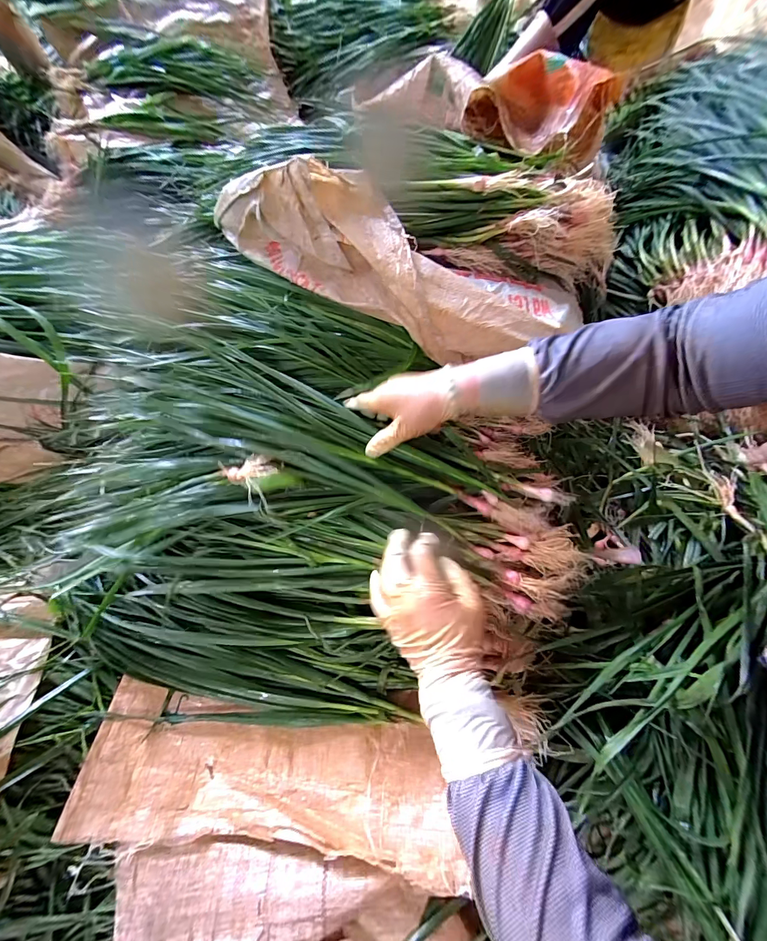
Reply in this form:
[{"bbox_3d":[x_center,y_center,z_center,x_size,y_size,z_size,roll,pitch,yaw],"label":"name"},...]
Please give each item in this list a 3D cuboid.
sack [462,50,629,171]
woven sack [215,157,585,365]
[{"bbox_3d":[0.255,-0.578,0.563,0.192,0.113,0.245,19,67,12],"label":"sack"},{"bbox_3d":[0.036,-0.271,0.427,0.484,0.123,0.220,22,68,-1],"label":"woven sack"}]

